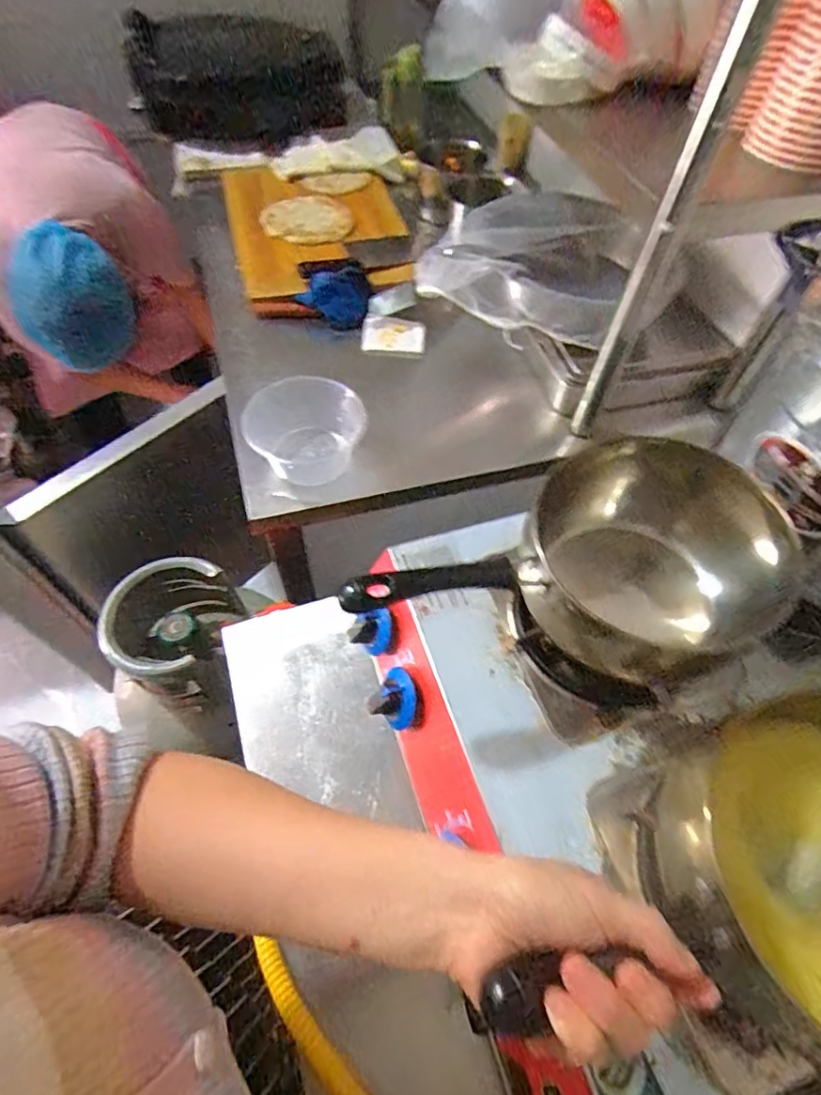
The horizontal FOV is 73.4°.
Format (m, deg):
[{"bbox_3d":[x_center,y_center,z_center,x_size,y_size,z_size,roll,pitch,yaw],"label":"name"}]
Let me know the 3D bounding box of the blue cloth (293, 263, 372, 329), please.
[{"bbox_3d":[-0.137,-0.450,0.995,0.121,0.077,0.091,10,56,4],"label":"blue cloth"}]

